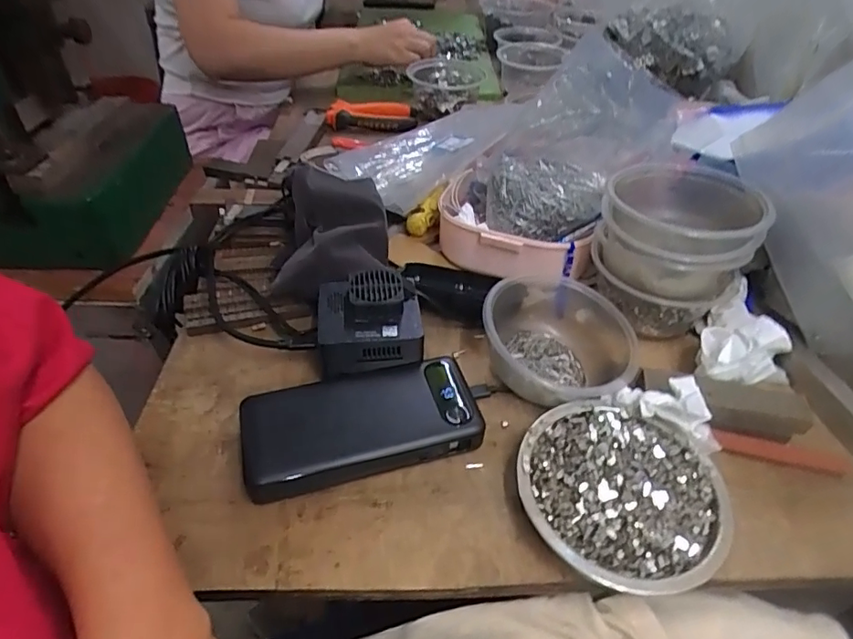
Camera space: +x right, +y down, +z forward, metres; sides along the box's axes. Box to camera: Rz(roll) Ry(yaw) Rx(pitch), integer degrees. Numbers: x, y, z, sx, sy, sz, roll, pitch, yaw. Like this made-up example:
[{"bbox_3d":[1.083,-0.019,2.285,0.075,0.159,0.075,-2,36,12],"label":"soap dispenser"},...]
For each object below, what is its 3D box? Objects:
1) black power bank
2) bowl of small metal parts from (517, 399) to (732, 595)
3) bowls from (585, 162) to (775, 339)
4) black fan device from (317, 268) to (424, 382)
[{"bbox_3d":[-0.044,0.071,0.362,0.155,0.025,0.073,-10,44,-13],"label":"black power bank"},{"bbox_3d":[0.119,0.109,0.329,0.119,0.030,0.119,2,43,-1],"label":"bowl of small metal parts"},{"bbox_3d":[0.197,-0.064,0.421,0.109,0.087,0.105,1,46,-1],"label":"bowls"},{"bbox_3d":[-0.044,-0.002,0.401,0.077,0.037,0.076,-5,43,-8],"label":"black fan device"}]

